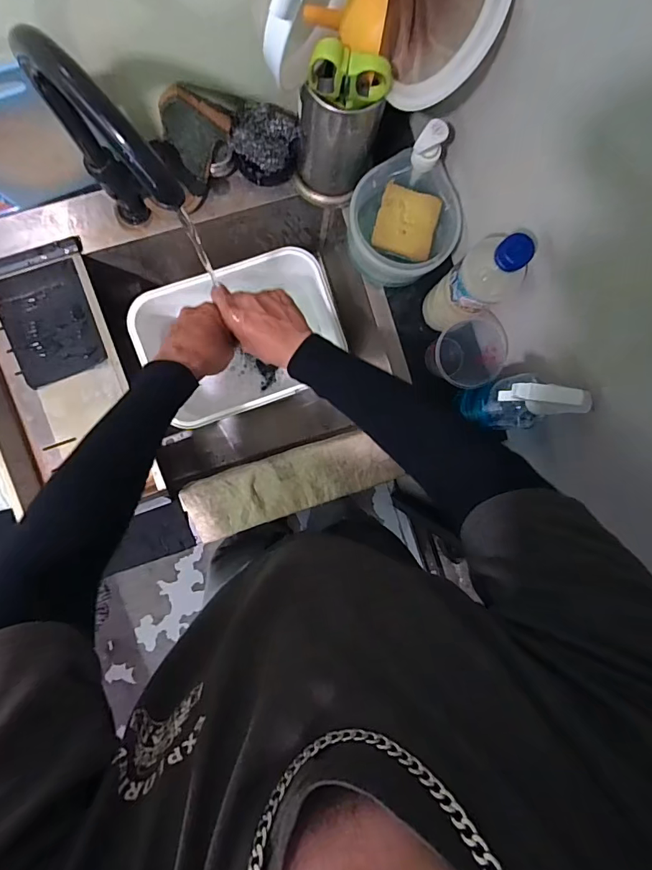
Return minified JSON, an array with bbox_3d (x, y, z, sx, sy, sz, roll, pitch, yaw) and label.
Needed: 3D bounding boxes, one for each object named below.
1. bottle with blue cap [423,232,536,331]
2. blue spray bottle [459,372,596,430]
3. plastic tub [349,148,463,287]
[{"bbox_3d":[0.172,-0.173,0.520,0.071,0.228,0.064,-40,93,-4],"label":"bottle with blue cap"},{"bbox_3d":[0.216,-0.035,0.508,0.085,0.200,0.053,-5,91,-5],"label":"blue spray bottle"},{"bbox_3d":[0.103,-0.278,0.582,0.136,0.082,0.135,0,91,-4],"label":"plastic tub"}]

